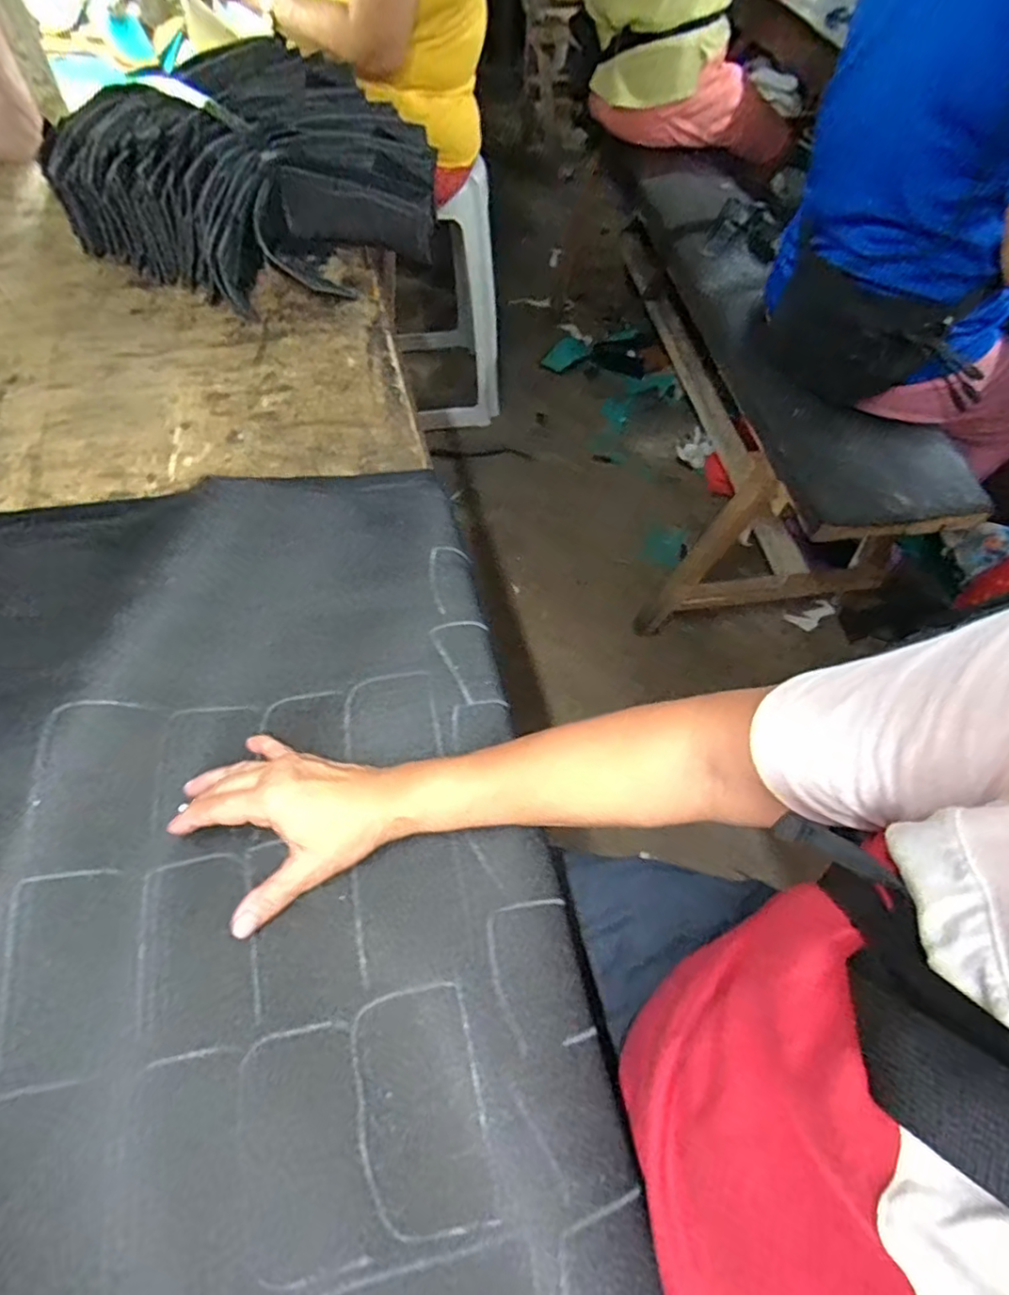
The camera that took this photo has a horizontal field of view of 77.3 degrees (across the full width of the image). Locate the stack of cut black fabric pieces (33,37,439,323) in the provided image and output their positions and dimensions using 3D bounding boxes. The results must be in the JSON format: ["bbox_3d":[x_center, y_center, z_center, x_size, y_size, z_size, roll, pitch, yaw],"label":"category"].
[{"bbox_3d":[-0.306,-0.546,0.732,0.357,0.143,0.300,-33,66,-20],"label":"stack of cut black fabric pieces"}]

